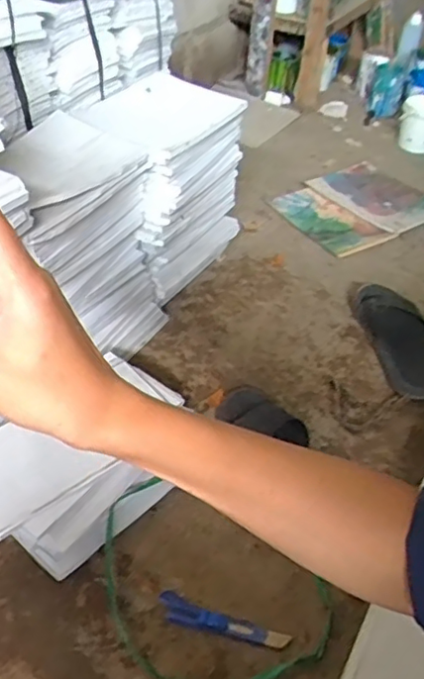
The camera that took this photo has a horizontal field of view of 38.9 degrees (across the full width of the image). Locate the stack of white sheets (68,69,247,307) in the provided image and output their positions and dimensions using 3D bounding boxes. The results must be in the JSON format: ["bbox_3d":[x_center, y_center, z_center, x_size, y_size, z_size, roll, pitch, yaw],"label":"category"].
[{"bbox_3d":[-0.103,-0.287,1.124,0.214,0.303,0.289,25,45,20],"label":"stack of white sheets"}]

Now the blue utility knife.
[{"bbox_3d":[0.013,0.338,0.714,0.159,0.010,0.032,16,43,11],"label":"blue utility knife"}]

